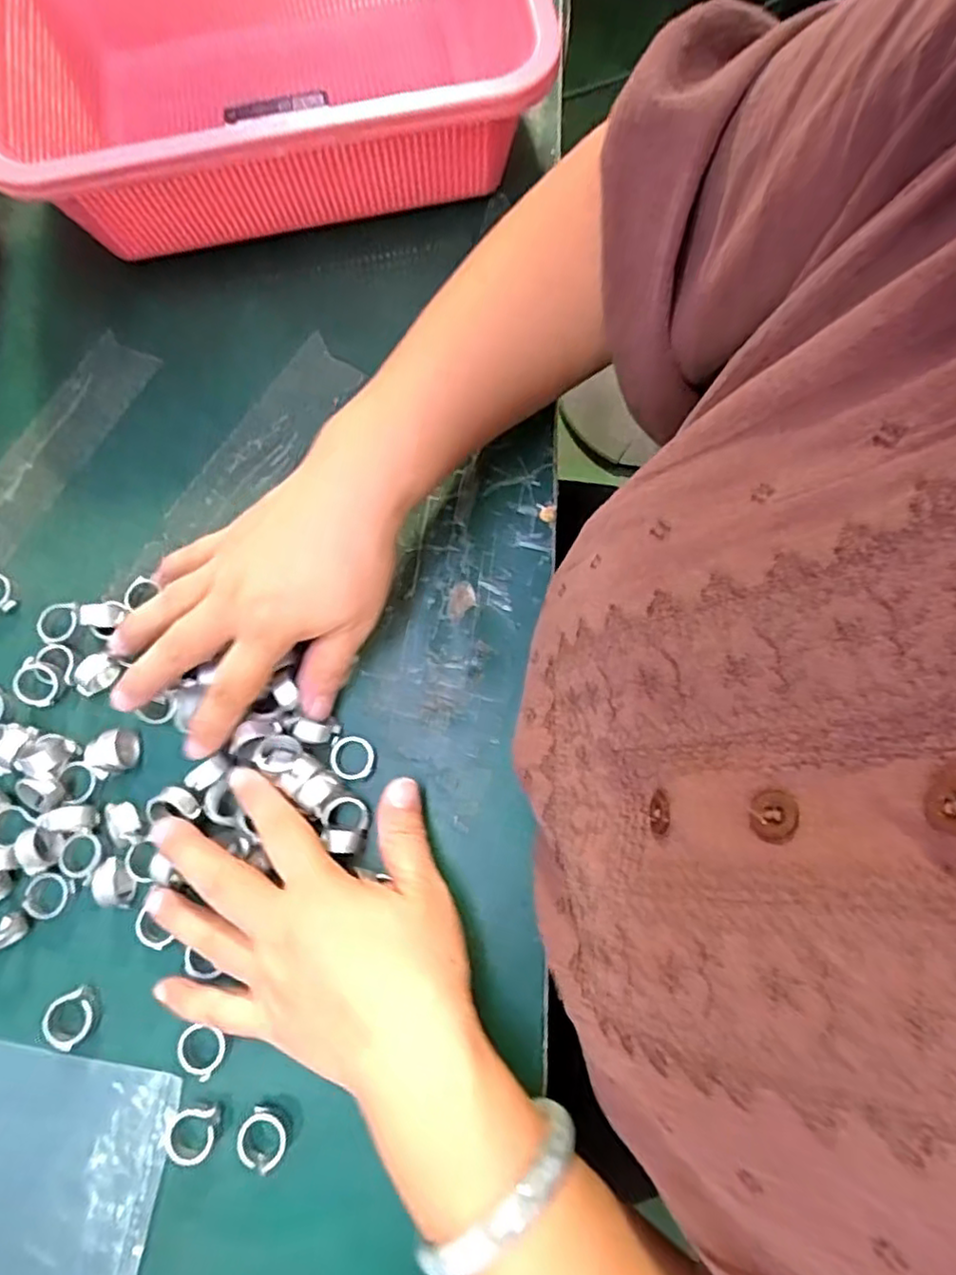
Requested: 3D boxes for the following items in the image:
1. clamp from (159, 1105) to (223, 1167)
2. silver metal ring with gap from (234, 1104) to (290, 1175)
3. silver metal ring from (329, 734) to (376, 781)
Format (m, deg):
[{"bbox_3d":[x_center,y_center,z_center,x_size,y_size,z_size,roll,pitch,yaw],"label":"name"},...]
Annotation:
[{"bbox_3d":[-0.126,0.217,0.287,0.025,0.006,0.021,-3,75,0],"label":"clamp"},{"bbox_3d":[-0.094,0.218,0.285,0.021,0.009,0.021,0,75,1],"label":"silver metal ring with gap"},{"bbox_3d":[-0.062,0.059,0.325,0.023,0.007,0.021,0,75,1],"label":"silver metal ring"}]

